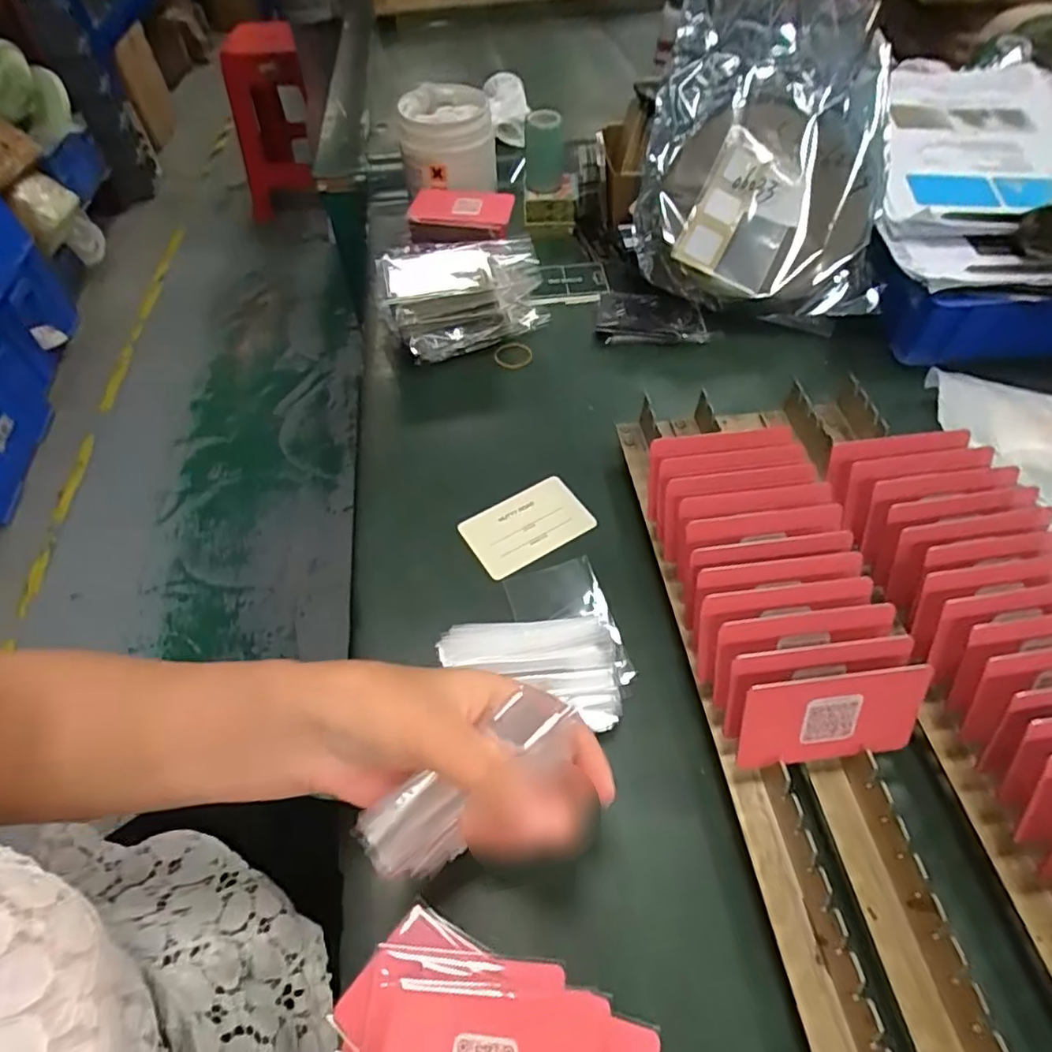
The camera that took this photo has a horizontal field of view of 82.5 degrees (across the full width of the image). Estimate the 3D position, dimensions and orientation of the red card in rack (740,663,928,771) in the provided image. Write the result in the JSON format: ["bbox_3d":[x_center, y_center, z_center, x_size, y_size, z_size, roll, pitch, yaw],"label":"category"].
[{"bbox_3d":[0.140,0.089,0.276,0.083,0.052,0.004,-7,28,-3],"label":"red card in rack"}]

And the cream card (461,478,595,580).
[{"bbox_3d":[0.001,0.000,0.420,0.085,0.004,0.054,-27,61,-17],"label":"cream card"}]

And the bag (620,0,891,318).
[{"bbox_3d":[0.201,-0.325,0.520,0.200,0.050,0.262,3,89,10],"label":"bag"}]

